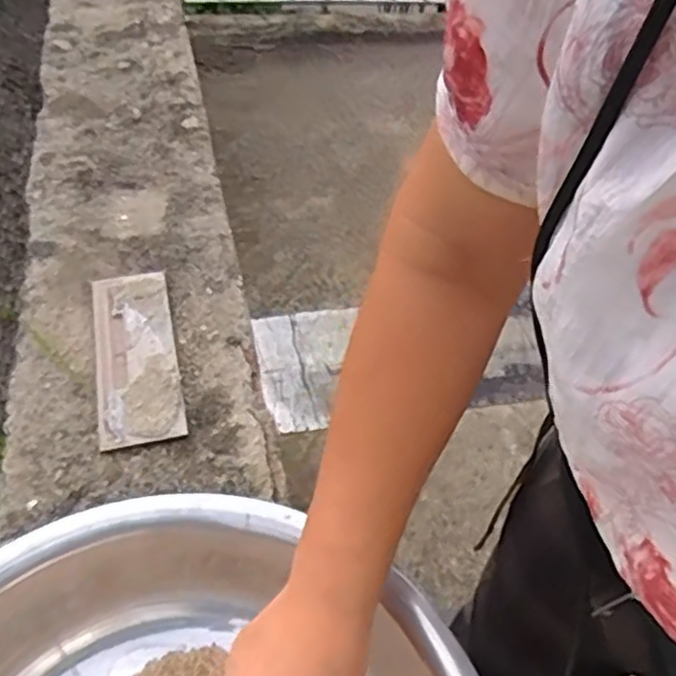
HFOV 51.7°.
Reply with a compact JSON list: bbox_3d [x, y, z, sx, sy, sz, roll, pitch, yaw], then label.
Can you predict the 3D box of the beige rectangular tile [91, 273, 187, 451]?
[{"bbox_3d":[-0.209,0.011,0.714,0.078,0.017,0.233,-9,46,-12],"label":"beige rectangular tile"}]

